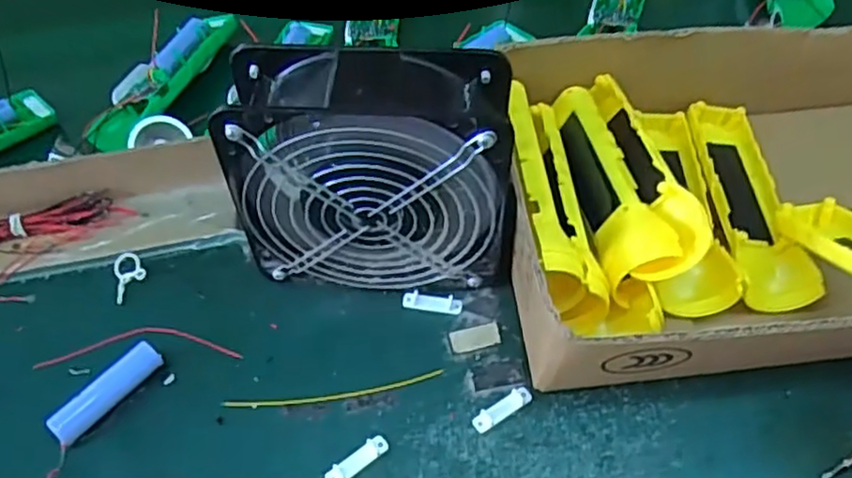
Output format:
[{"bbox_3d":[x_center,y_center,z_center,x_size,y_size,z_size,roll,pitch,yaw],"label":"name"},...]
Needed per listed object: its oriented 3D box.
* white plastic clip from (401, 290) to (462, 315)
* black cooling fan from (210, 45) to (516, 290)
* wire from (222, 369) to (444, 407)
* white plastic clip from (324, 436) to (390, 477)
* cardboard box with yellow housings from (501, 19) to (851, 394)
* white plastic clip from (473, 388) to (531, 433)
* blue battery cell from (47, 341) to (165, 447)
[{"bbox_3d":[0.004,0.040,0.429,0.037,0.005,0.012,9,53,7],"label":"white plastic clip"},{"bbox_3d":[-0.027,-0.034,0.395,0.153,0.156,0.060,3,52,3],"label":"black cooling fan"},{"bbox_3d":[-0.053,0.089,0.395,0.127,0.004,0.008,-8,52,-6],"label":"wire"},{"bbox_3d":[-0.037,0.121,0.370,0.038,0.004,0.011,-33,59,-23],"label":"white plastic clip"},{"bbox_3d":[0.261,-0.022,0.417,0.420,0.092,0.258,-5,52,-3],"label":"cardboard box with yellow housings"},{"bbox_3d":[0.043,0.096,0.386,0.037,0.005,0.011,-27,57,-19],"label":"white plastic clip"},{"bbox_3d":[-0.180,0.088,0.386,0.016,0.020,0.066,31,58,22],"label":"blue battery cell"}]

